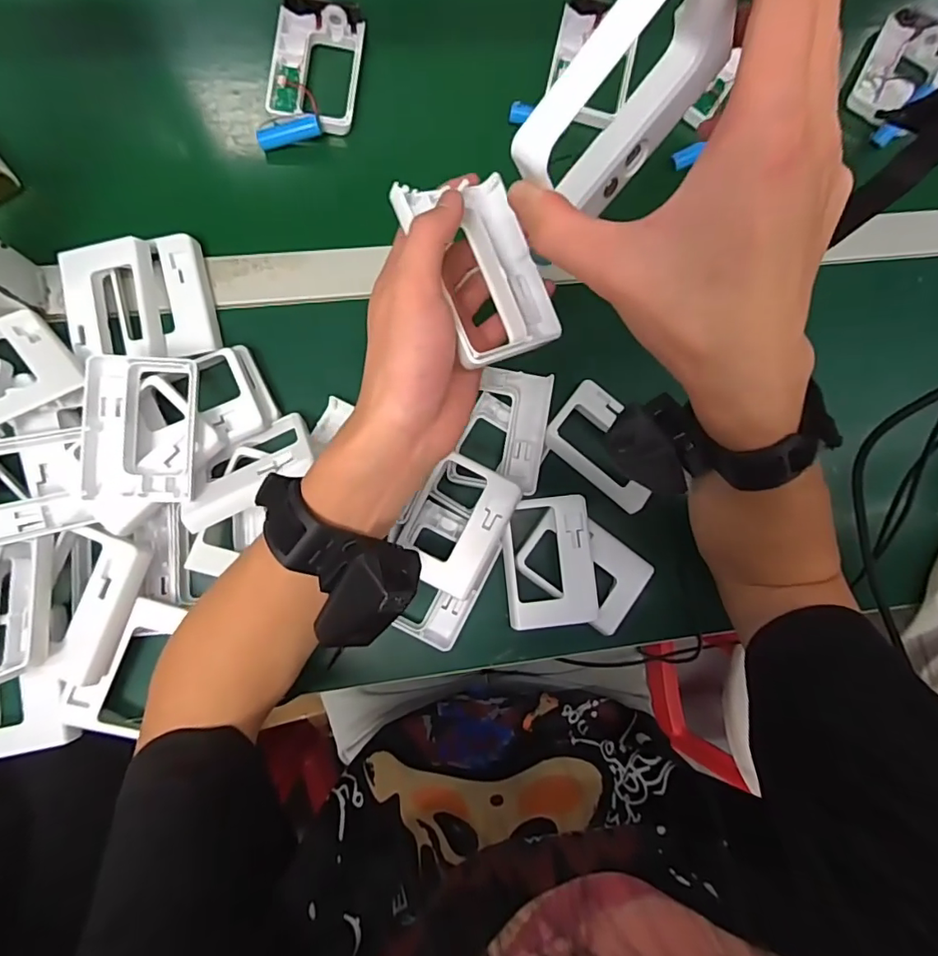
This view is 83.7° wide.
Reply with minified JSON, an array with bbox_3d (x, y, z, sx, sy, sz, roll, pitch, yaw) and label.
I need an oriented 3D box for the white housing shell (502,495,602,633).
[{"bbox_3d":[0.060,0.061,0.385,0.065,0.009,0.094,-4,86,-7],"label":"white housing shell"}]

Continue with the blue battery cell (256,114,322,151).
[{"bbox_3d":[-0.143,-0.274,0.418,0.050,0.015,0.018,-16,86,-7],"label":"blue battery cell"}]

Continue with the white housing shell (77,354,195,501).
[{"bbox_3d":[-0.211,-0.033,0.341,0.065,0.019,0.094,1,85,-6],"label":"white housing shell"}]

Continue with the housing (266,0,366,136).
[{"bbox_3d":[-0.123,-0.332,0.426,0.070,0.025,0.101,4,84,-5],"label":"housing"}]

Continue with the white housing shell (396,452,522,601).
[{"bbox_3d":[-0.009,0.037,0.381,0.066,0.015,0.100,28,105,-1],"label":"white housing shell"}]

